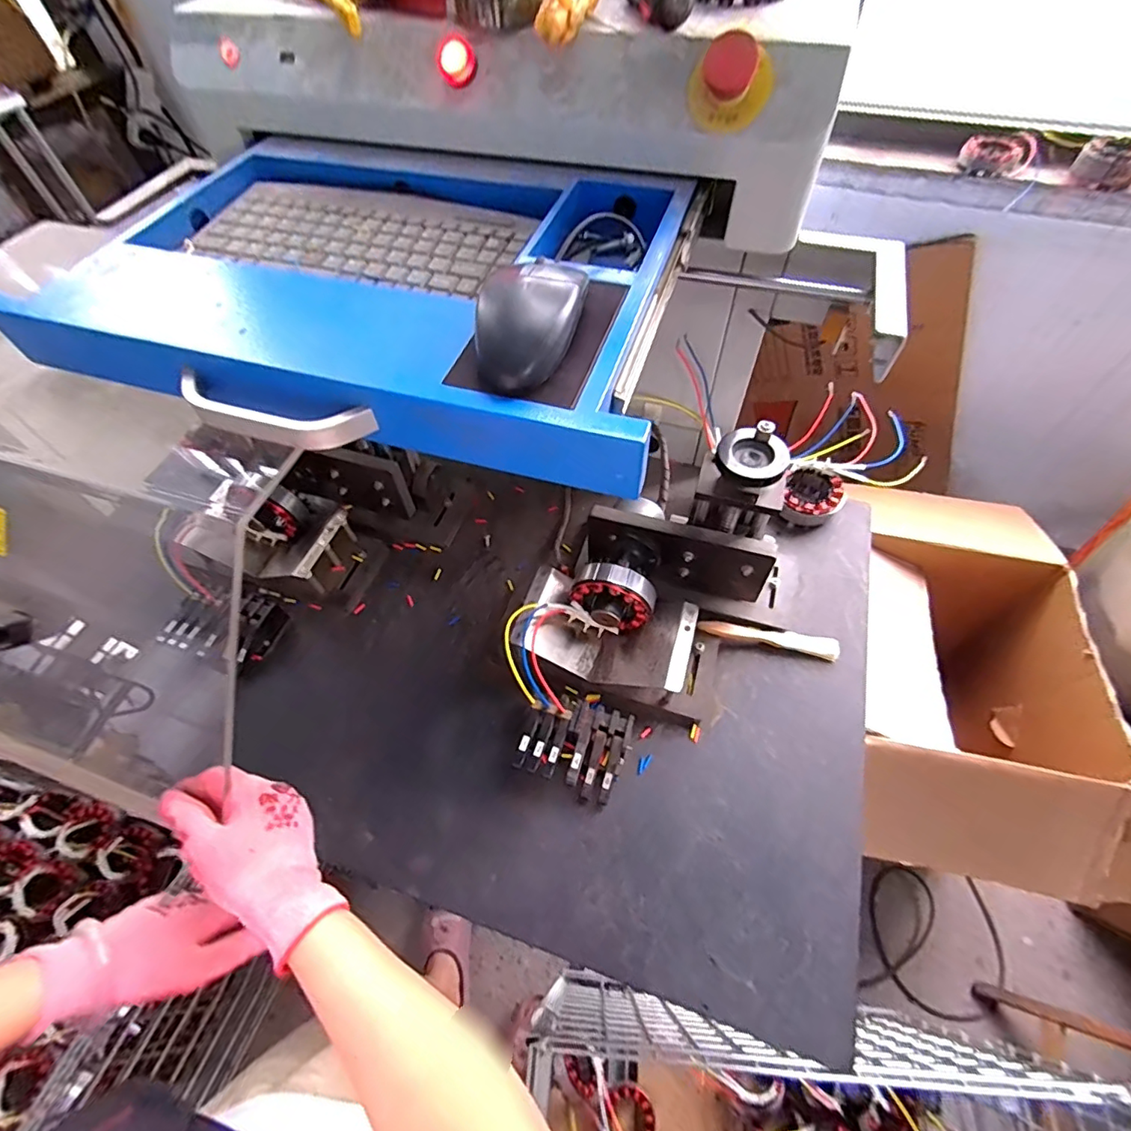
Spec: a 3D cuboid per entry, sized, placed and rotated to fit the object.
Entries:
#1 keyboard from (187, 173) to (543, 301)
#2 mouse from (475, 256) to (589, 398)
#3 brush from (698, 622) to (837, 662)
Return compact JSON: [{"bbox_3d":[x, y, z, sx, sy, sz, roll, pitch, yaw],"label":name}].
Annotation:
[{"bbox_3d":[-0.171,-0.280,0.447,0.275,0.015,0.124,16,59,13],"label":"keyboard"},{"bbox_3d":[-0.023,-0.143,0.314,0.058,0.036,0.090,8,58,8],"label":"mouse"},{"bbox_3d":[0.230,0.079,0.603,0.155,0.018,0.023,9,58,9],"label":"brush"}]

